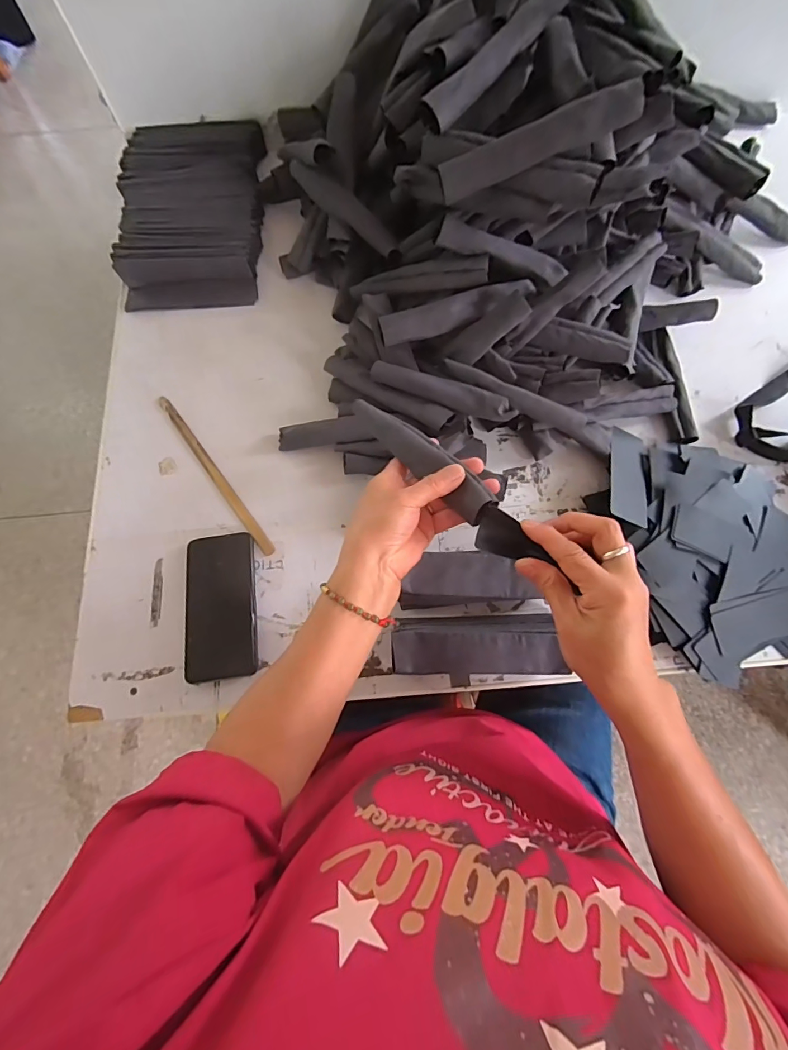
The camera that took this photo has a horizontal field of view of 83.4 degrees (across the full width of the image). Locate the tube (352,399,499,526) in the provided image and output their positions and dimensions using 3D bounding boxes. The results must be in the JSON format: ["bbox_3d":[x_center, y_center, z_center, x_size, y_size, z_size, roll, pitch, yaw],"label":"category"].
[{"bbox_3d":[0.024,-0.068,0.415,0.033,0.017,0.175,-40,63,-10],"label":"tube"}]

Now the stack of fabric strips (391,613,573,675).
[{"bbox_3d":[0.080,0.128,0.470,0.169,0.046,0.062,-1,73,1],"label":"stack of fabric strips"}]

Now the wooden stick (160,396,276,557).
[{"bbox_3d":[-0.229,-0.067,0.562,0.015,0.004,0.264,-37,76,-9],"label":"wooden stick"}]

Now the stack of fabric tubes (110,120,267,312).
[{"bbox_3d":[-0.298,-0.470,0.654,0.205,0.057,0.313,-6,73,-1],"label":"stack of fabric tubes"}]

